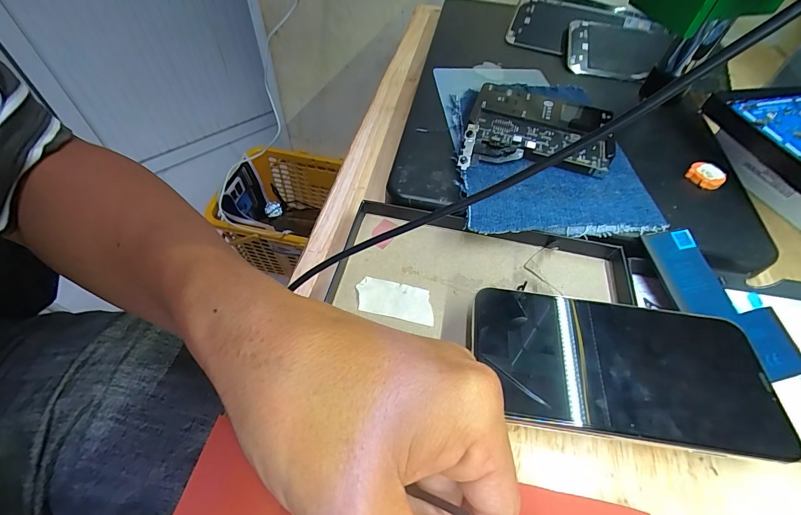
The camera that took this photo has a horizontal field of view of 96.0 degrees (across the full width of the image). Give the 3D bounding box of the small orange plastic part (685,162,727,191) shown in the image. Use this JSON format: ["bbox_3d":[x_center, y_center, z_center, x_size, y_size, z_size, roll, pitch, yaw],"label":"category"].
[{"bbox_3d":[0.218,-0.059,0.258,0.021,0.009,0.022,1,53,-2],"label":"small orange plastic part"}]

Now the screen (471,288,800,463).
[{"bbox_3d":[0.104,0.051,0.174,0.134,0.005,0.068,6,52,5],"label":"screen"}]

